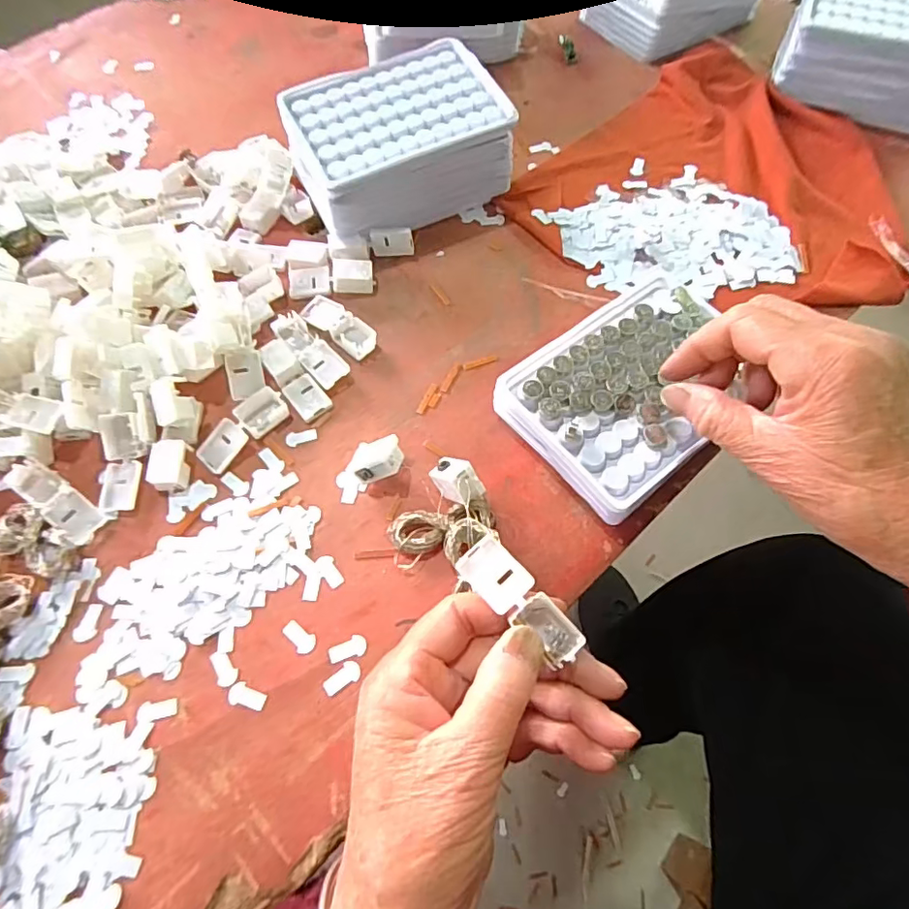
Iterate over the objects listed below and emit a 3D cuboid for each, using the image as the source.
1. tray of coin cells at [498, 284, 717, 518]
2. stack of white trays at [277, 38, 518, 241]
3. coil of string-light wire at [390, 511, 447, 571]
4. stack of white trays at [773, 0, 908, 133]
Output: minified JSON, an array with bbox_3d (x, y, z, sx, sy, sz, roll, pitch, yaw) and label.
[{"bbox_3d":[0.098,-0.034,0.303,0.127,0.030,0.095,-36,67,-15],"label":"tray of coin cells"},{"bbox_3d":[-0.039,-0.206,0.374,0.134,0.064,0.098,-21,64,-9],"label":"stack of white trays"},{"bbox_3d":[-0.018,0.042,0.279,0.030,0.013,0.026,-15,63,-6],"label":"coil of string-light wire"},{"bbox_3d":[0.323,-0.311,0.415,0.136,0.052,0.104,20,65,12],"label":"stack of white trays"}]

